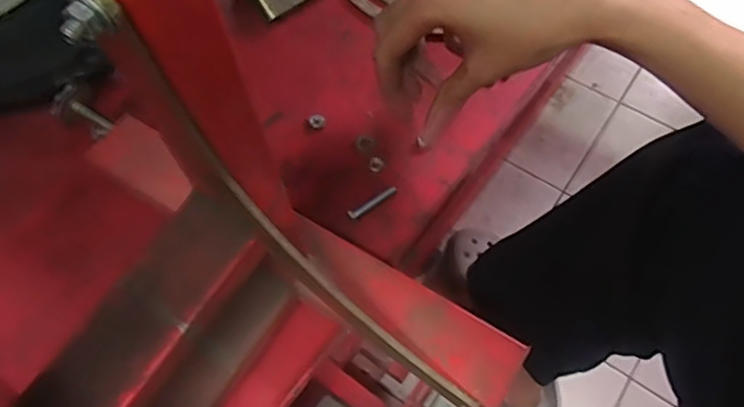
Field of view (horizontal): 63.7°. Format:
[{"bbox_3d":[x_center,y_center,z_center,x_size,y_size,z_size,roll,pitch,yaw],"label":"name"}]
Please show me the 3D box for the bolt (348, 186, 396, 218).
[{"bbox_3d":[0.001,-0.001,0.385,0.037,0.007,0.006,-36,67,-15],"label":"bolt"}]

